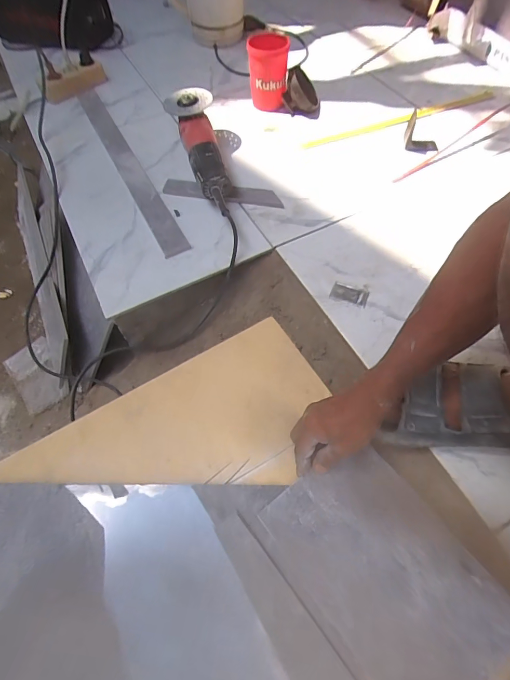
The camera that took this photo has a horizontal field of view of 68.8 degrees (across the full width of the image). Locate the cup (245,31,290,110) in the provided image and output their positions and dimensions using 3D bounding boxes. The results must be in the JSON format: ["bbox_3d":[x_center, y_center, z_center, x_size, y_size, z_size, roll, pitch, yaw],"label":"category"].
[{"bbox_3d":[0.032,-0.596,0.828,0.084,0.134,0.092,6,59,5],"label":"cup"}]

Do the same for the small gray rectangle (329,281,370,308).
[{"bbox_3d":[0.150,-0.073,0.592,0.057,0.004,0.038,17,61,11],"label":"small gray rectangle"}]

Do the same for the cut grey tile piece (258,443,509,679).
[{"bbox_3d":[0.138,0.240,0.397,0.160,0.012,0.240,-34,65,-17],"label":"cut grey tile piece"}]

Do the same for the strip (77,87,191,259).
[{"bbox_3d":[-0.270,-0.374,0.775,0.048,0.010,0.583,-25,62,-13],"label":"strip"}]

